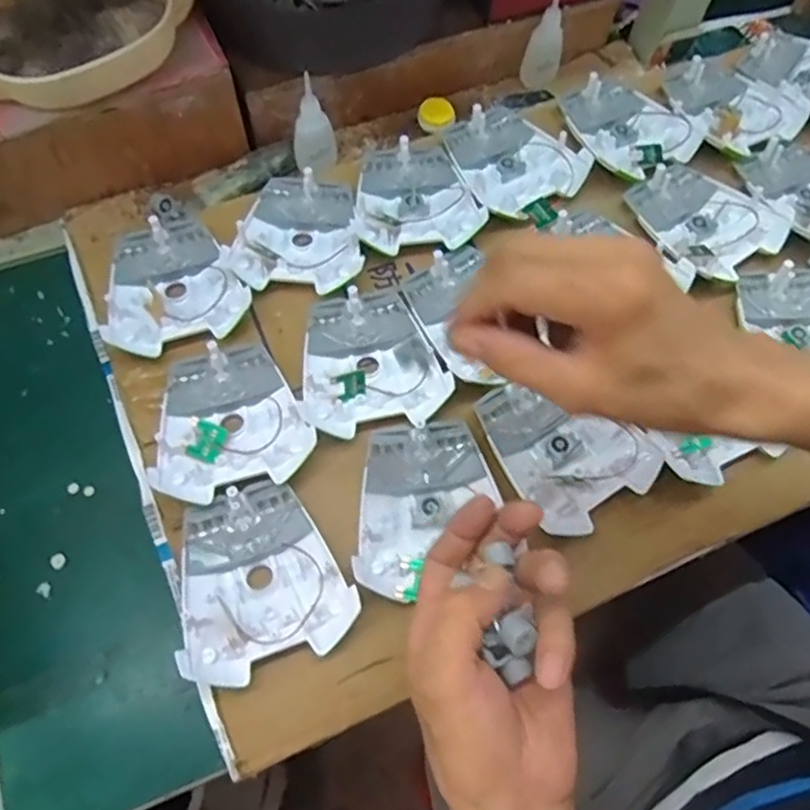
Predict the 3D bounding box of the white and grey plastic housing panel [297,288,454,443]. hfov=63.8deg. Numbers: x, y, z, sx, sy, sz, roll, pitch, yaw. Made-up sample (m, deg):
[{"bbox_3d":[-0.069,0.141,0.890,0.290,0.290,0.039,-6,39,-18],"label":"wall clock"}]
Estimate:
[{"bbox_3d":[-0.024,-0.034,0.454,0.096,0.013,0.111,-8,66,-7],"label":"white and grey plastic housing panel"}]

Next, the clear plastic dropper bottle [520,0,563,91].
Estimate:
[{"bbox_3d":[0.124,-0.319,0.568,0.031,0.065,0.022,-19,68,-11],"label":"clear plastic dropper bottle"}]

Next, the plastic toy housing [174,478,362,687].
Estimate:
[{"bbox_3d":[-0.087,0.100,0.388,0.096,0.016,0.107,-17,67,-10],"label":"plastic toy housing"}]

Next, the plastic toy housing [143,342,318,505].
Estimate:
[{"bbox_3d":[-0.117,0.006,0.434,0.098,0.020,0.107,-12,66,-8],"label":"plastic toy housing"}]

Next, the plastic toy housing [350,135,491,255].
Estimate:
[{"bbox_3d":[0.001,-0.169,0.517,0.097,0.020,0.114,-18,67,-11],"label":"plastic toy housing"}]

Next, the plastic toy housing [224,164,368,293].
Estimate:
[{"bbox_3d":[-0.079,-0.134,0.499,0.095,0.022,0.102,5,65,-1],"label":"plastic toy housing"}]

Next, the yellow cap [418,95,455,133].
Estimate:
[{"bbox_3d":[0.028,-0.254,0.568,0.030,0.015,0.029,1,65,-2],"label":"yellow cap"}]

